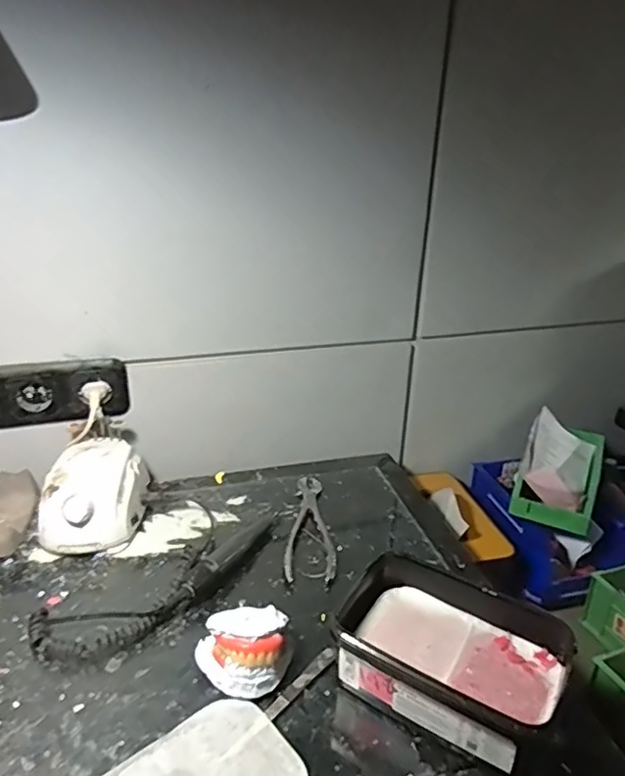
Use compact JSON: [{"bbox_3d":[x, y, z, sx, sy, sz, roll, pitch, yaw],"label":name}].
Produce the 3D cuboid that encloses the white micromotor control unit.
[{"bbox_3d":[-0.262,0.129,0.694,0.110,0.080,0.136,0,25,-2],"label":"white micromotor control unit"}]

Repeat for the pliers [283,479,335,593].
[{"bbox_3d":[0.001,0.165,0.708,0.056,0.012,0.195,3,25,3],"label":"pliers"}]

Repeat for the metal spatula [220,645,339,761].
[{"bbox_3d":[-0.023,0.267,0.496,0.012,0.004,0.136,21,31,36],"label":"metal spatula"}]

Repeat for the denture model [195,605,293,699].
[{"bbox_3d":[-0.061,0.232,0.513,0.085,0.050,0.068,-1,25,-5],"label":"denture model"}]

